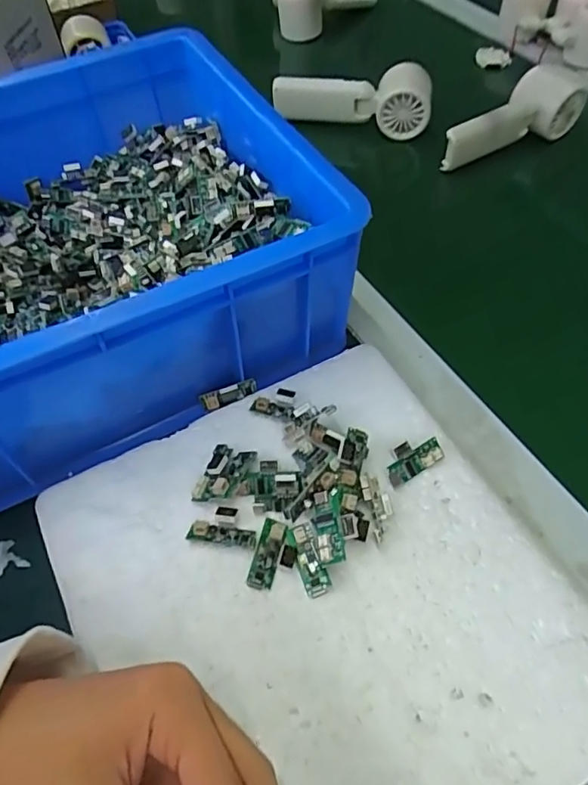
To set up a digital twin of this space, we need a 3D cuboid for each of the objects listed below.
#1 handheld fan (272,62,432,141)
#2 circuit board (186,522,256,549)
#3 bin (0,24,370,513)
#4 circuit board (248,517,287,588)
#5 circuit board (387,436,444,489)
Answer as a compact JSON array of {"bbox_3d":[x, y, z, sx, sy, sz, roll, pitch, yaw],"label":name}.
[{"bbox_3d":[0.062,-0.306,0.580,0.170,0.048,0.048,1,55,4],"label":"handheld fan"},{"bbox_3d":[-0.042,0.082,0.317,0.039,0.004,0.011,6,55,7],"label":"circuit board"},{"bbox_3d":[-0.156,-0.091,0.376,0.330,0.130,0.253,-26,57,-15],"label":"bin"},{"bbox_3d":[-0.014,0.091,0.310,0.014,0.005,0.038,10,56,10],"label":"circuit board"},{"bbox_3d":[0.073,0.041,0.340,0.039,0.010,0.020,-28,58,-16],"label":"circuit board"}]

